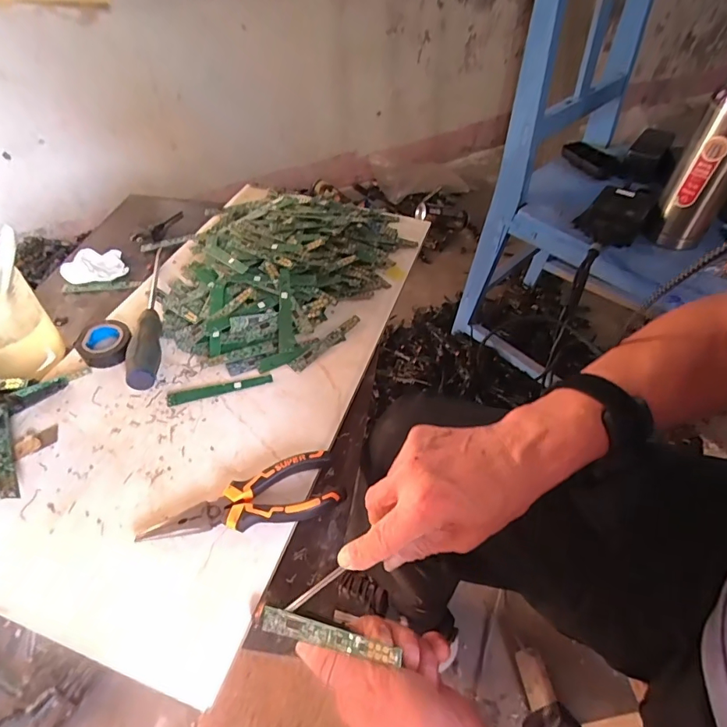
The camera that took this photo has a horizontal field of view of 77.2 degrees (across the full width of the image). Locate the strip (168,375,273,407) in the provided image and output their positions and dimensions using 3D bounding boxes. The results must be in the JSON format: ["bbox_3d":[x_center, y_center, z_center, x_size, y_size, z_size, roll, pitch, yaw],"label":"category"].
[{"bbox_3d":[-0.142,0.024,0.455,0.100,0.004,0.013,-13,50,-13],"label":"strip"}]

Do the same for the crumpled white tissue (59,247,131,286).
[{"bbox_3d":[-0.338,-0.123,0.569,0.070,0.025,0.049,-27,54,-23],"label":"crumpled white tissue"}]

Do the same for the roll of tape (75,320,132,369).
[{"bbox_3d":[-0.268,-0.022,0.477,0.050,0.022,0.050,1,48,-1],"label":"roll of tape"}]

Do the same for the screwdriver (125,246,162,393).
[{"bbox_3d":[-0.237,-0.069,0.510,0.025,0.028,0.241,-9,49,-9],"label":"screwdriver"}]

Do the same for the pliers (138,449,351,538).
[{"bbox_3d":[-0.092,0.112,0.356,0.148,0.012,0.051,-16,51,-16],"label":"pliers"}]

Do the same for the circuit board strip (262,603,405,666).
[{"bbox_3d":[-0.024,0.176,0.295,0.095,0.004,0.014,3,70,23],"label":"circuit board strip"}]

